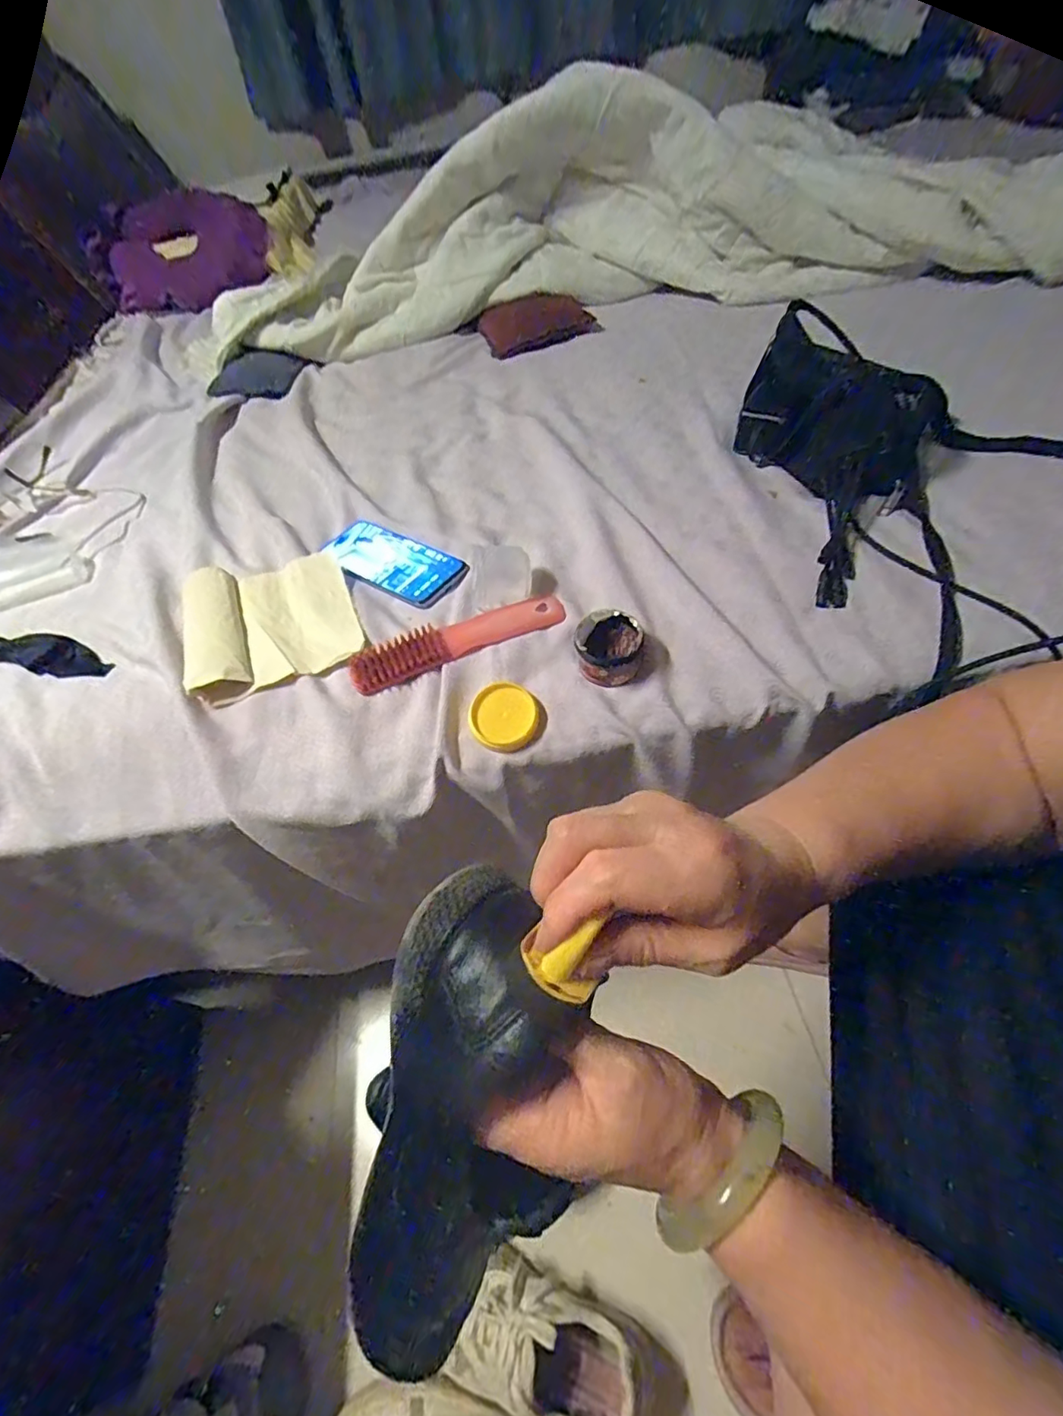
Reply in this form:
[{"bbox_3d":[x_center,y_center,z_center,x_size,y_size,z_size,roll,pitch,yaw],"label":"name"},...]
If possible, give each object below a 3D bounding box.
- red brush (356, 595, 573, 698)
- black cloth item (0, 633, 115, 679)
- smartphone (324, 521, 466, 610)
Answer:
[{"bbox_3d":[-0.064,-0.063,0.488,0.190,0.023,0.039,-24,55,-10],"label":"red brush"},{"bbox_3d":[-0.441,-0.048,0.514,0.128,0.024,0.038,13,57,16],"label":"black cloth item"},{"bbox_3d":[-0.144,-0.152,0.575,0.164,0.011,0.073,28,62,24],"label":"smartphone"}]

